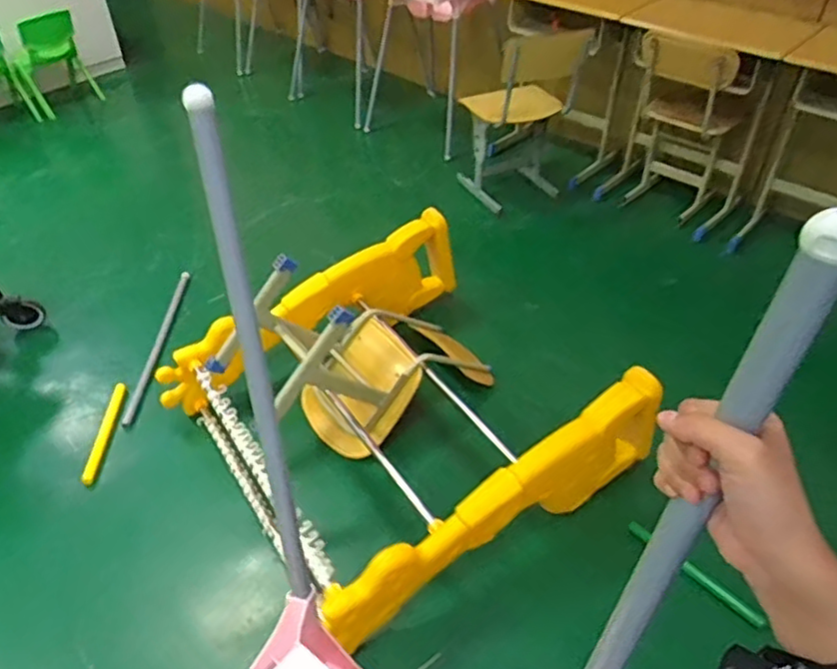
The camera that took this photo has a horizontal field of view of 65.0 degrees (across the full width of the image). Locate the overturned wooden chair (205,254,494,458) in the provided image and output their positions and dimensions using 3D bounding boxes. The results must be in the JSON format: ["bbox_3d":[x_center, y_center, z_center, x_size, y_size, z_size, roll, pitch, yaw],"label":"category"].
[{"bbox_3d":[-0.126,0.008,1.931,0.421,0.554,0.707,28,50,24],"label":"overturned wooden chair"}]

